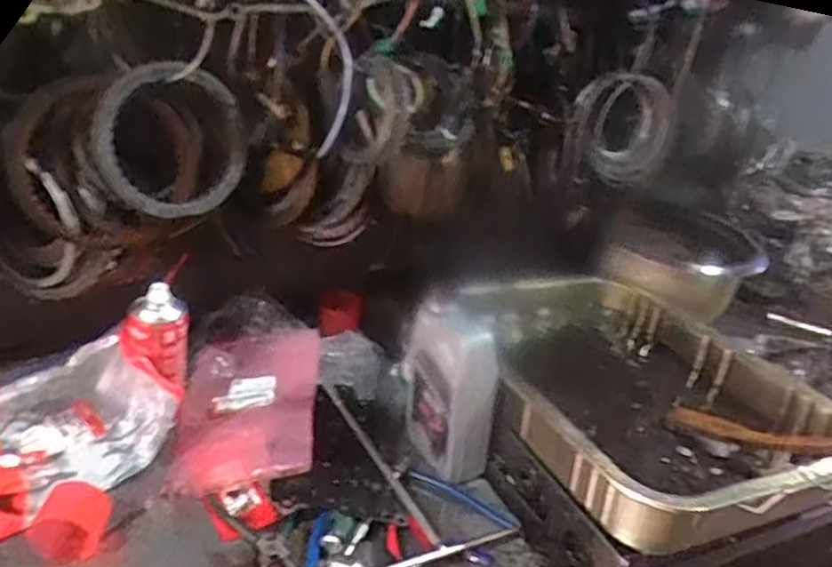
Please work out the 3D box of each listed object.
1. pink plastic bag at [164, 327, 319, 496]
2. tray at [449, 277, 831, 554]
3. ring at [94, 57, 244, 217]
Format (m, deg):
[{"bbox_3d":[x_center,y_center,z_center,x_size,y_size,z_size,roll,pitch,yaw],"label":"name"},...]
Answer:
[{"bbox_3d":[-0.218,0.144,0.931,0.171,0.035,0.312,2,29,-7],"label":"pink plastic bag"},{"bbox_3d":[0.270,0.111,0.893,0.364,0.092,0.488,-4,30,-22],"label":"tray"},{"bbox_3d":[-0.291,-0.172,0.850,0.178,0.175,0.037,-9,12,-32],"label":"ring"}]

